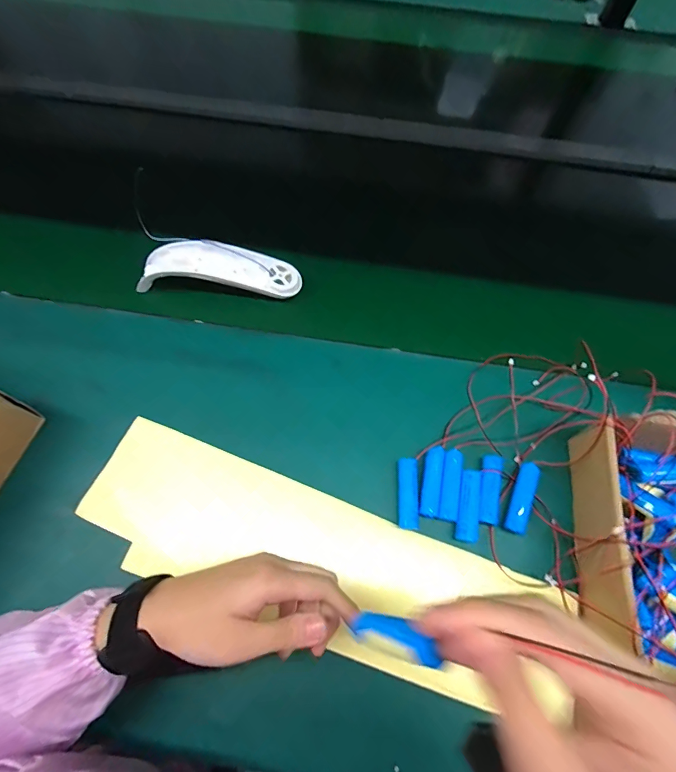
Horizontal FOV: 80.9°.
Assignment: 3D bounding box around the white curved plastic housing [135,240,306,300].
[{"bbox_3d":[-0.147,-0.145,0.487,0.196,0.037,0.056,4,64,-2],"label":"white curved plastic housing"}]

